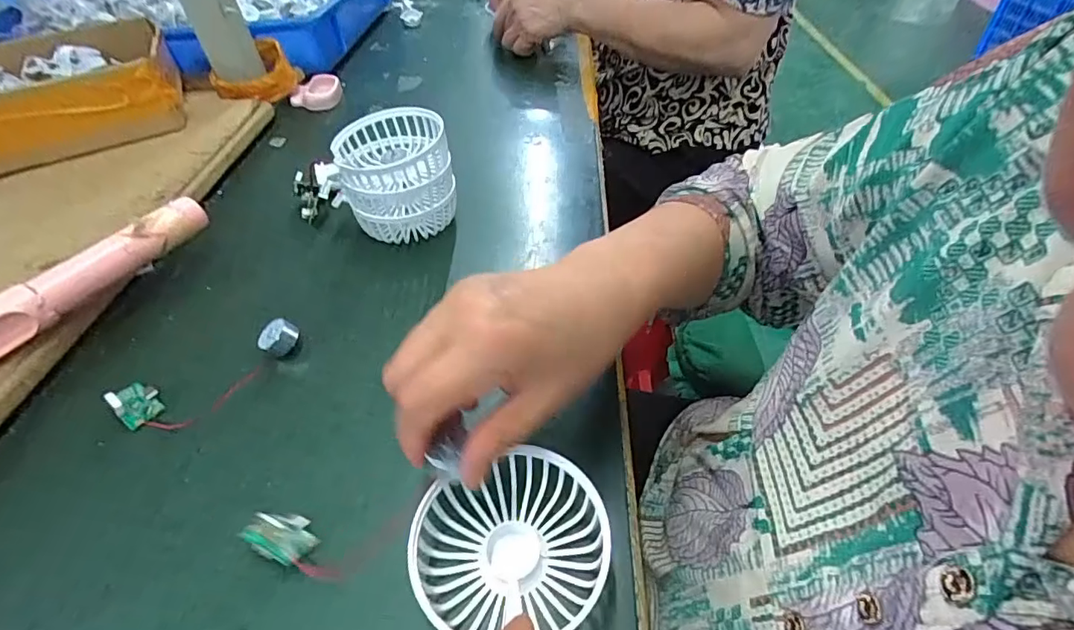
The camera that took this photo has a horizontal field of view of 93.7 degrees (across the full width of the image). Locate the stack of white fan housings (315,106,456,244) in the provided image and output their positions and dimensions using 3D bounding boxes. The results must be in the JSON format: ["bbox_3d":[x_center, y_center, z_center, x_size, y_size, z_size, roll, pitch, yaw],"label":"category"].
[{"bbox_3d":[-0.125,-0.115,0.429,0.104,0.087,0.084,-6,46,-2],"label":"stack of white fan housings"}]

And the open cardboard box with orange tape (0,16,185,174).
[{"bbox_3d":[-0.505,-0.238,0.534,0.210,0.062,0.192,-24,49,-18],"label":"open cardboard box with orange tape"}]

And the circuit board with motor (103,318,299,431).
[{"bbox_3d":[-0.208,0.039,0.323,0.108,0.019,0.046,-22,49,-16],"label":"circuit board with motor"}]

